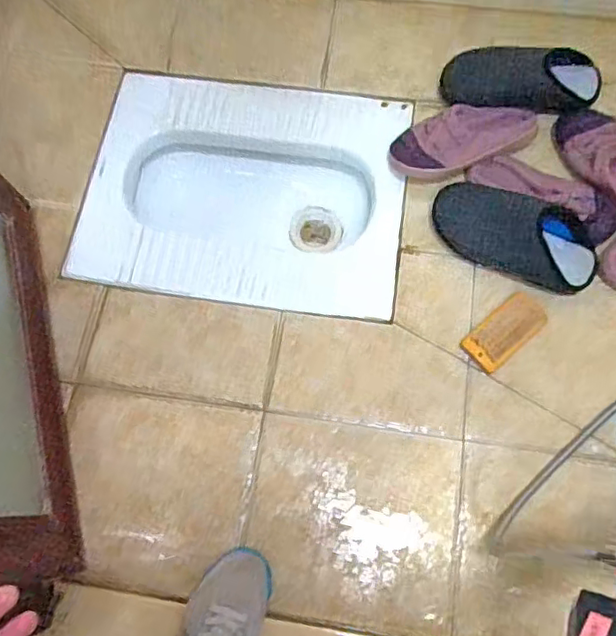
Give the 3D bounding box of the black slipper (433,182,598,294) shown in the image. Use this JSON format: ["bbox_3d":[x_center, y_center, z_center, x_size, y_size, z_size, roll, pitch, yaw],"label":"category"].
[{"bbox_3d":[0.318,-0.134,0.905,0.261,0.070,0.118,29,78,21],"label":"black slipper"}]

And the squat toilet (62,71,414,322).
[{"bbox_3d":[-0.099,-0.203,1.039,0.524,0.164,0.407,7,74,4],"label":"squat toilet"}]

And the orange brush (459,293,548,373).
[{"bbox_3d":[0.304,0.019,0.895,0.133,0.024,0.066,-41,76,-10],"label":"orange brush"}]

